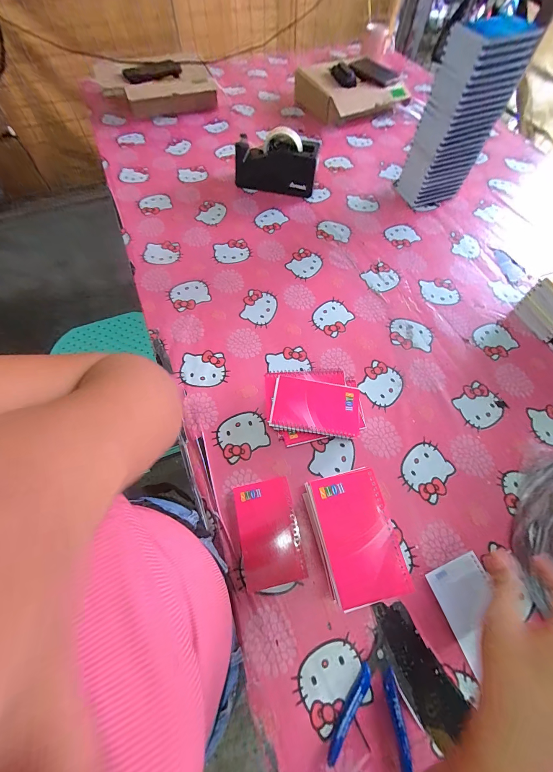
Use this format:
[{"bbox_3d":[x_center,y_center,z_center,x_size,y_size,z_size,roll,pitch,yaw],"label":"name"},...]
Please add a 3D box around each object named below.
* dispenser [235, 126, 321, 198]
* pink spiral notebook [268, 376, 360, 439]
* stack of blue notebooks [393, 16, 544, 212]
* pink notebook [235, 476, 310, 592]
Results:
[{"bbox_3d":[-0.002,-0.545,0.711,0.199,0.115,0.062,10,64,3],"label":"dispenser"},{"bbox_3d":[0.063,0.032,0.451,0.136,0.012,0.082,10,68,-1],"label":"pink spiral notebook"},{"bbox_3d":[0.381,-0.561,0.631,0.140,0.291,0.104,-20,66,-11],"label":"stack of blue notebooks"},{"bbox_3d":[-0.011,0.199,0.401,0.080,0.008,0.128,-11,64,-7],"label":"pink notebook"}]

